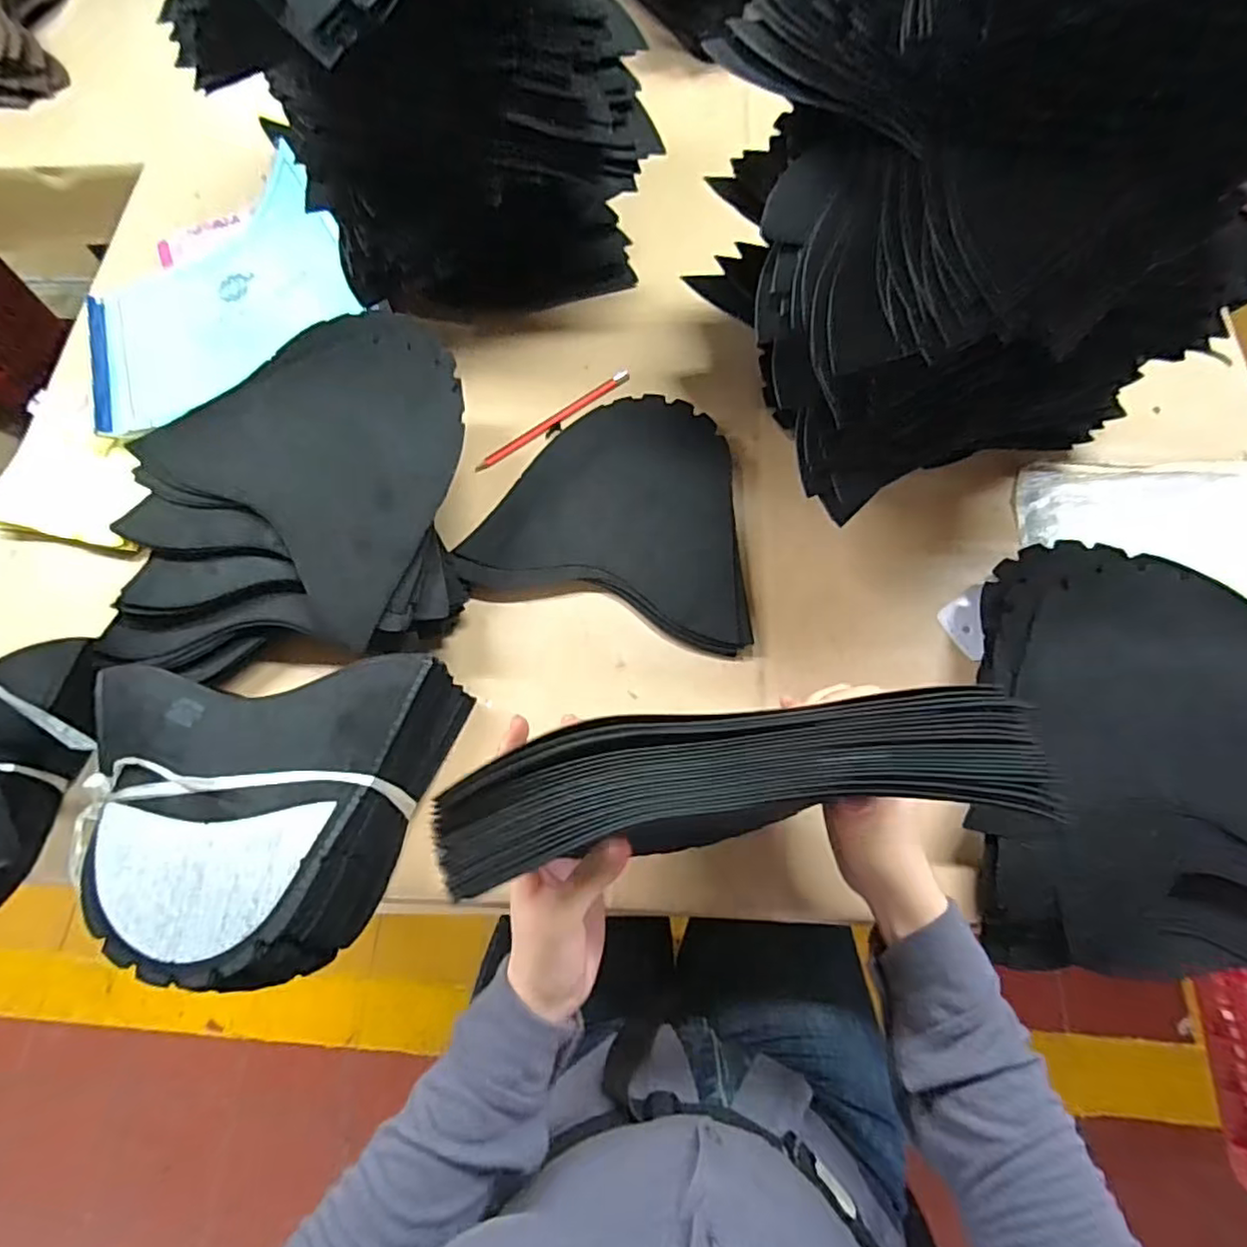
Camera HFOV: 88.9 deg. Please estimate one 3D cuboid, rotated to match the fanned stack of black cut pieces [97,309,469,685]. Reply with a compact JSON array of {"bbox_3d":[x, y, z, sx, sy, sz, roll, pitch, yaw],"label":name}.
[{"bbox_3d":[-0.275,-0.106,0.543,0.290,0.095,0.283,-5,70,1],"label":"fanned stack of black cut pieces"}]

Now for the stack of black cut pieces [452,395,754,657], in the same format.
[{"bbox_3d":[0.001,-0.103,0.574,0.246,0.028,0.214,13,71,7],"label":"stack of black cut pieces"}]

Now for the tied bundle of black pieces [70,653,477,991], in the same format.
[{"bbox_3d":[-0.273,0.121,0.470,0.247,0.097,0.229,11,71,6],"label":"tied bundle of black pieces"}]

